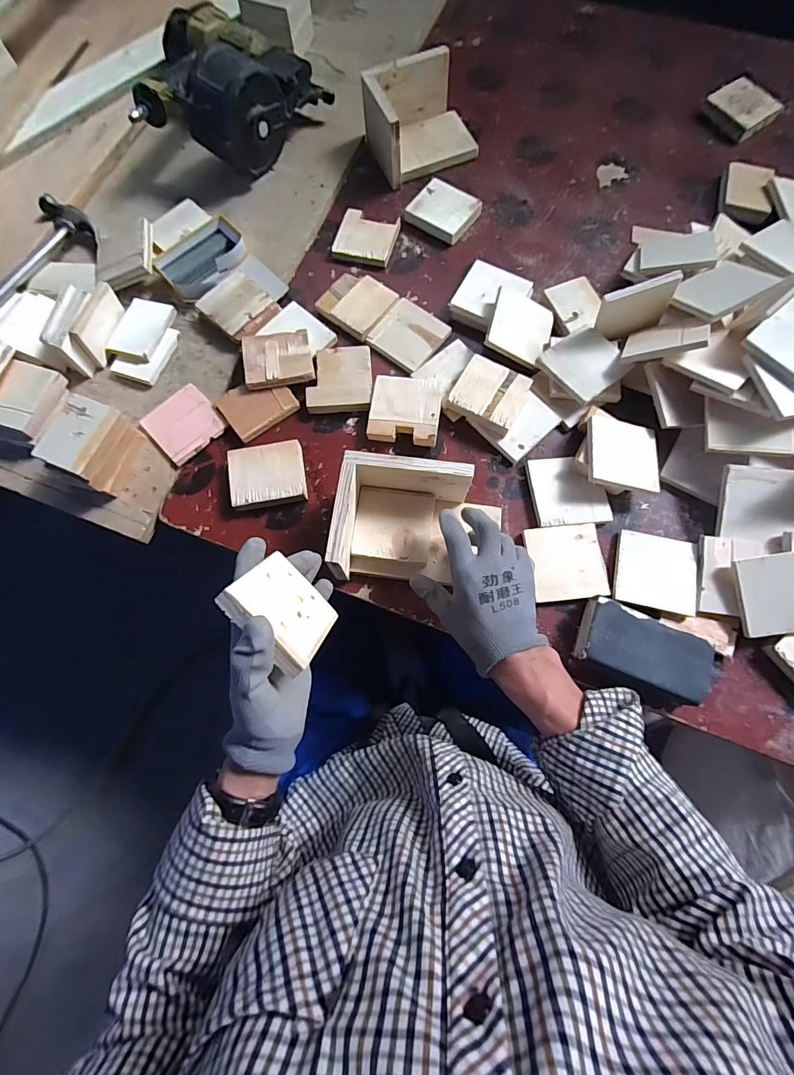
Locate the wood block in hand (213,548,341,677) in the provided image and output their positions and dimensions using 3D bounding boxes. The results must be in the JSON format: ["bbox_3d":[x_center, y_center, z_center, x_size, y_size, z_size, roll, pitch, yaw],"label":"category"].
[{"bbox_3d":[-0.091,0.058,0.353,0.010,0.090,0.082,-40,96,18],"label":"wood block in hand"}]

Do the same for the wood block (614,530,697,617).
[{"bbox_3d":[0.313,0.041,0.516,0.089,0.012,0.091,12,76,4],"label":"wood block"}]

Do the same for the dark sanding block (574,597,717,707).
[{"bbox_3d":[0.279,0.130,0.487,0.137,0.036,0.077,23,77,7],"label":"dark sanding block"}]

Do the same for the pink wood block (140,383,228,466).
[{"bbox_3d":[-0.289,-0.155,0.581,0.088,0.009,0.091,-42,79,-9],"label":"pink wood block"}]

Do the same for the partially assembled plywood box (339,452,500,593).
[{"bbox_3d":[0.005,-0.016,0.496,0.142,0.094,0.134,7,75,0],"label":"partially assembled plywood box"}]

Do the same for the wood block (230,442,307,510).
[{"bbox_3d":[-0.166,-0.079,0.551,0.092,0.022,0.079,-10,75,-2],"label":"wood block"}]

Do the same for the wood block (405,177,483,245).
[{"bbox_3d":[0.072,-0.514,0.673,0.092,0.020,0.085,35,79,9],"label":"wood block"}]

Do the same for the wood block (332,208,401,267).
[{"bbox_3d":[-0.047,-0.464,0.668,0.089,0.020,0.082,16,76,5],"label":"wood block"}]

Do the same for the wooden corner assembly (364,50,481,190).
[{"bbox_3d":[0.039,-0.671,0.681,0.159,0.085,0.132,-22,76,-5],"label":"wooden corner assembly"}]

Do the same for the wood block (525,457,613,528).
[{"bbox_3d":[0.219,-0.060,0.547,0.092,0.009,0.090,-5,75,-1],"label":"wood block"}]

